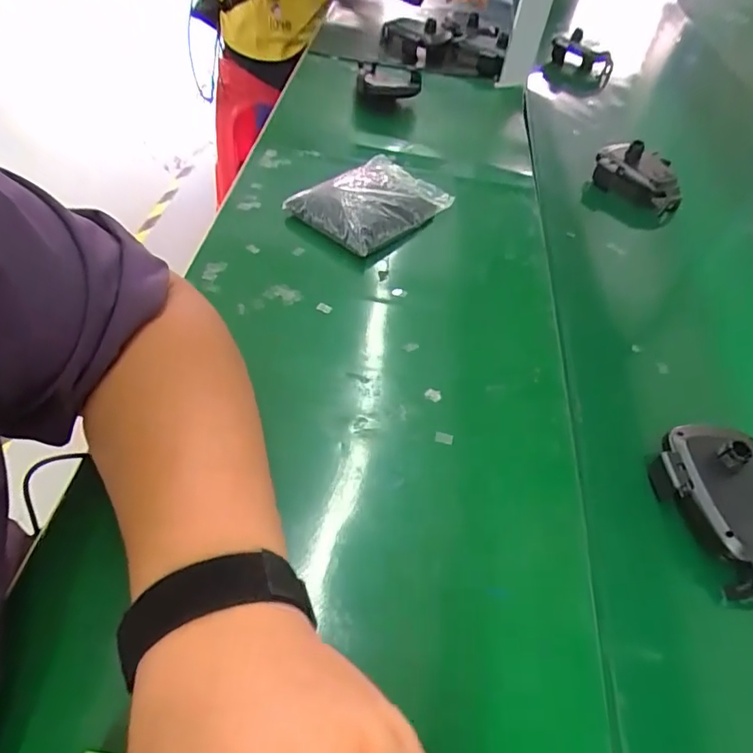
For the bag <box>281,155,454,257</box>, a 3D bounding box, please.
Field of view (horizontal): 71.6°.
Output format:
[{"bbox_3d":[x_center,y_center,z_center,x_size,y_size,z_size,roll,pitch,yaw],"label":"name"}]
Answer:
[{"bbox_3d":[-0.004,-0.183,0.541,0.100,0.029,0.150,31,53,27],"label":"bag"}]

